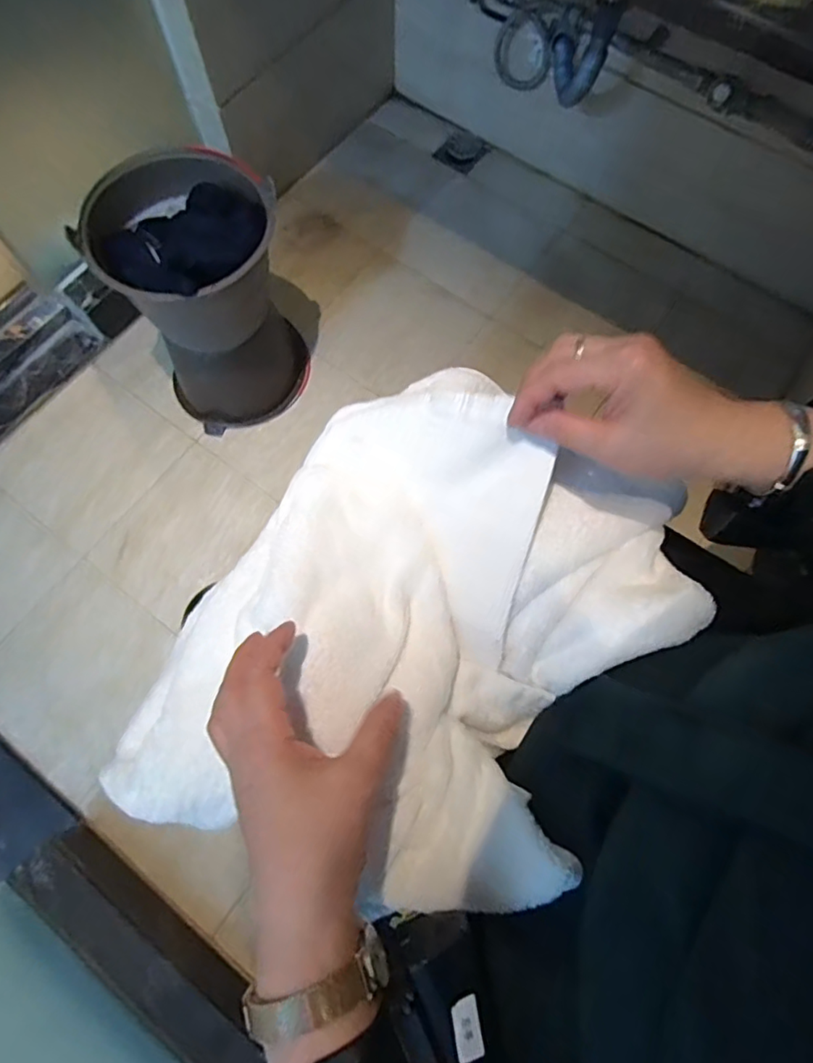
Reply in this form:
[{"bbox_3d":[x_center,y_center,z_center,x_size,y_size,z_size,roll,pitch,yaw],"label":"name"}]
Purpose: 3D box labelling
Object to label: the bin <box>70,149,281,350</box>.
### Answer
[{"bbox_3d":[-0.339,-0.422,0.916,0.276,0.223,0.255,-7,73,-3],"label":"bin"}]

